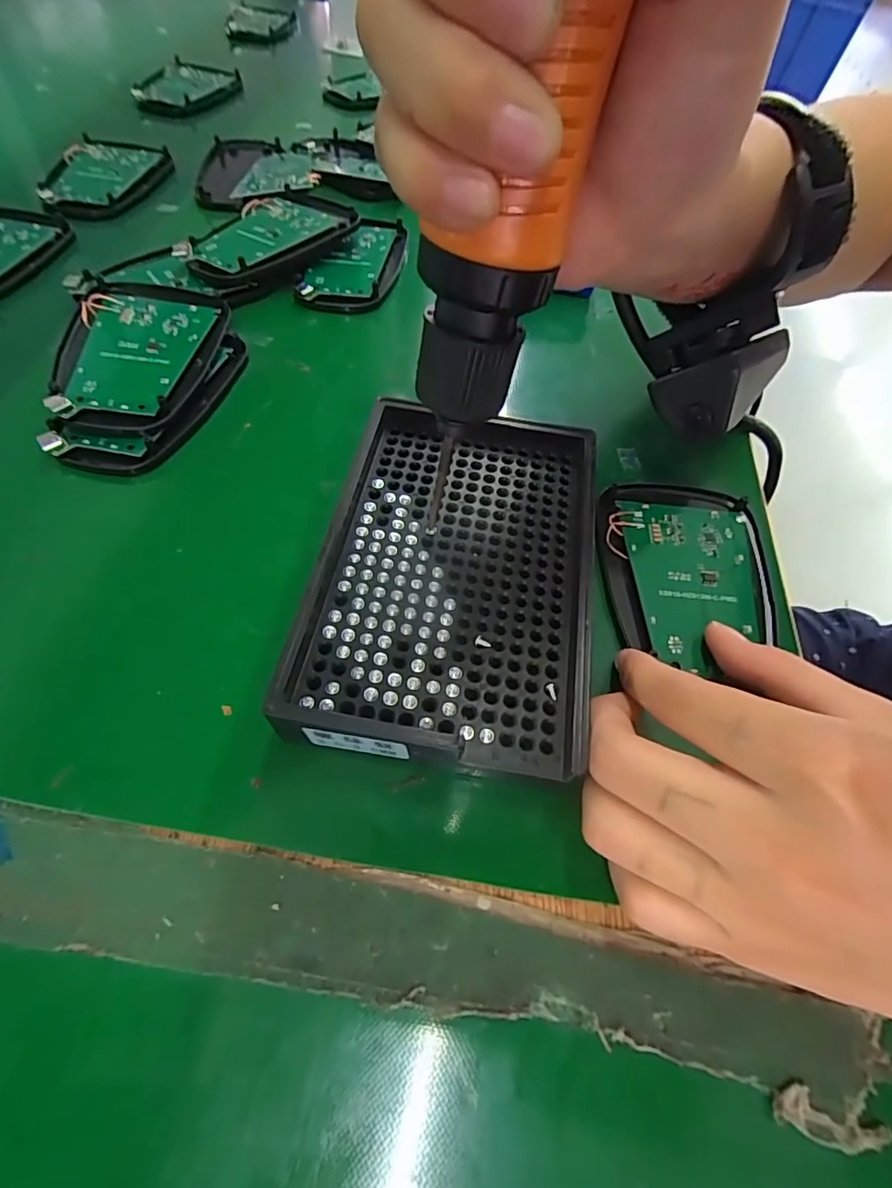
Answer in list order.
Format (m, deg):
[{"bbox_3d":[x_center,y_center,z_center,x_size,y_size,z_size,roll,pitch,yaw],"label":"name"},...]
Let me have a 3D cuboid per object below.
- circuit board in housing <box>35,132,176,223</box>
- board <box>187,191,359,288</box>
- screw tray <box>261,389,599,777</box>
[{"bbox_3d":[-0.225,-0.271,0.343,0.064,0.015,0.092,8,58,-2],"label":"circuit board in housing"},{"bbox_3d":[-0.102,-0.202,0.298,0.091,0.017,0.069,-29,66,-22],"label":"board"},{"bbox_3d":[0.004,-0.010,0.187,0.093,0.022,0.137,9,59,2],"label":"screw tray"}]

